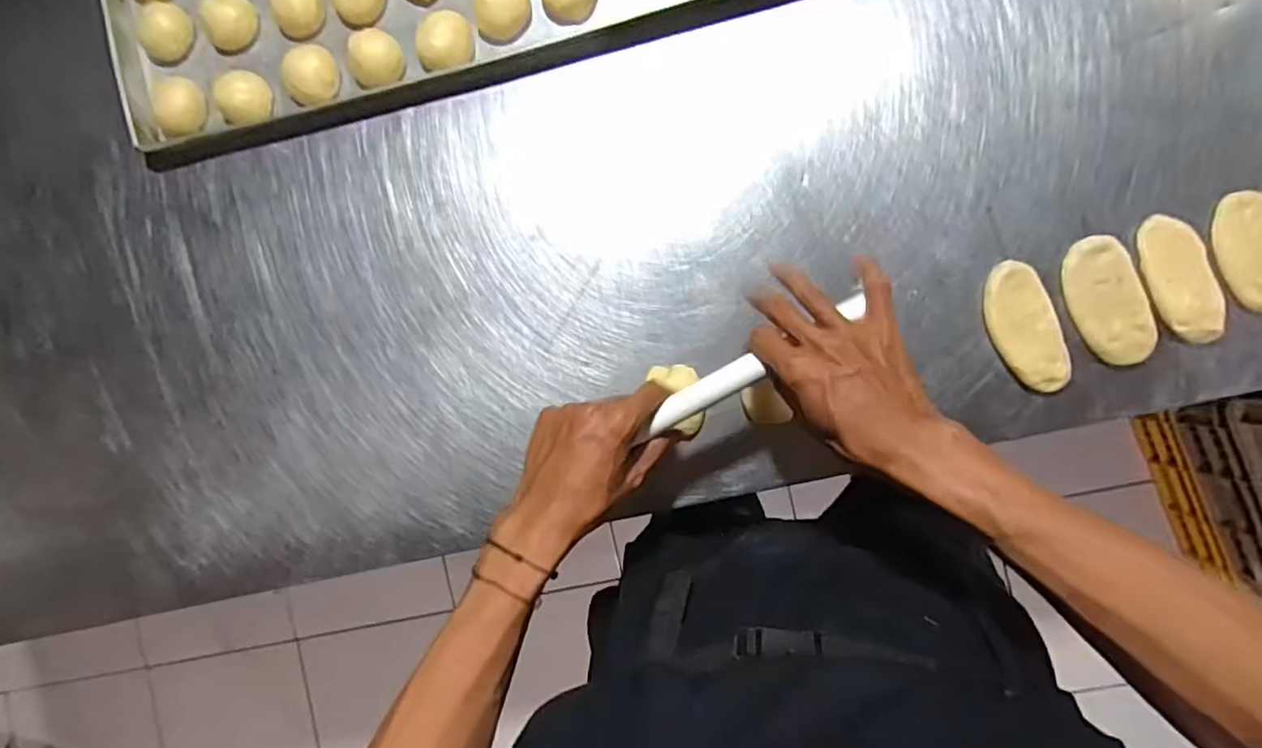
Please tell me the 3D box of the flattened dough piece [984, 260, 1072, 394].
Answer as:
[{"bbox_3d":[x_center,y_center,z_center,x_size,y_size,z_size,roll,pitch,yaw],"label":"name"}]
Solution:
[{"bbox_3d":[0.347,-0.041,0.551,0.052,0.013,0.116,-18,88,7],"label":"flattened dough piece"}]

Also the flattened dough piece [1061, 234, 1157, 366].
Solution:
[{"bbox_3d":[0.409,-0.062,0.536,0.049,0.019,0.109,-21,88,7],"label":"flattened dough piece"}]

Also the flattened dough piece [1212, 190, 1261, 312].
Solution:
[{"bbox_3d":[0.525,-0.103,0.524,0.053,0.018,0.100,-13,89,7],"label":"flattened dough piece"}]

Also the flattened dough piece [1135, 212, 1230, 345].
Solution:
[{"bbox_3d":[0.467,-0.081,0.530,0.043,0.016,0.110,-20,88,7],"label":"flattened dough piece"}]

